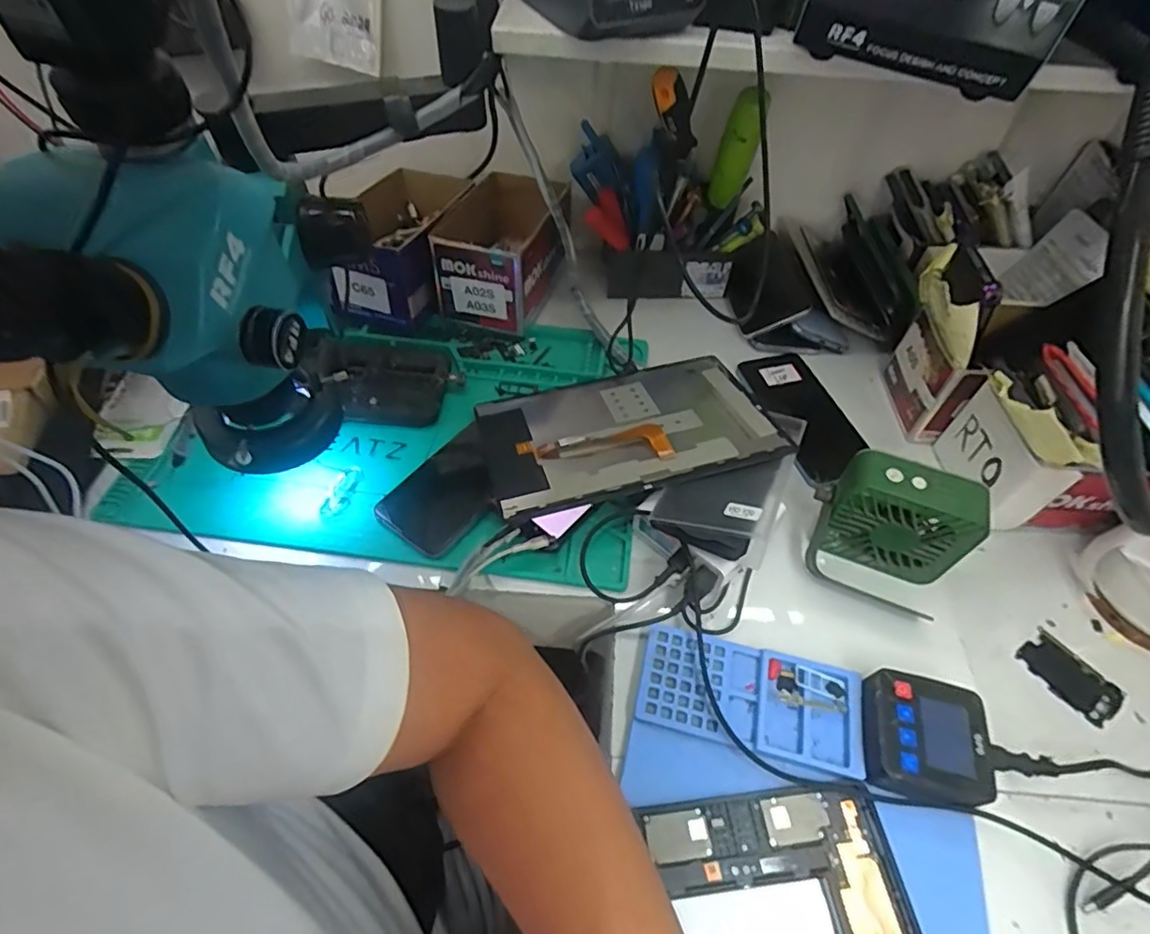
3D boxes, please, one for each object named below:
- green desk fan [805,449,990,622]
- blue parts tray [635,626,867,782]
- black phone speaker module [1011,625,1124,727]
[{"bbox_3d":[0.241,0.051,0.441,0.103,0.095,0.068,24,55,14],"label":"green desk fan"},{"bbox_3d":[0.120,0.157,0.399,0.147,0.010,0.071,13,53,7],"label":"blue parts tray"},{"bbox_3d":[0.368,0.155,0.429,0.041,0.004,0.065,-31,60,-24],"label":"black phone speaker module"}]

